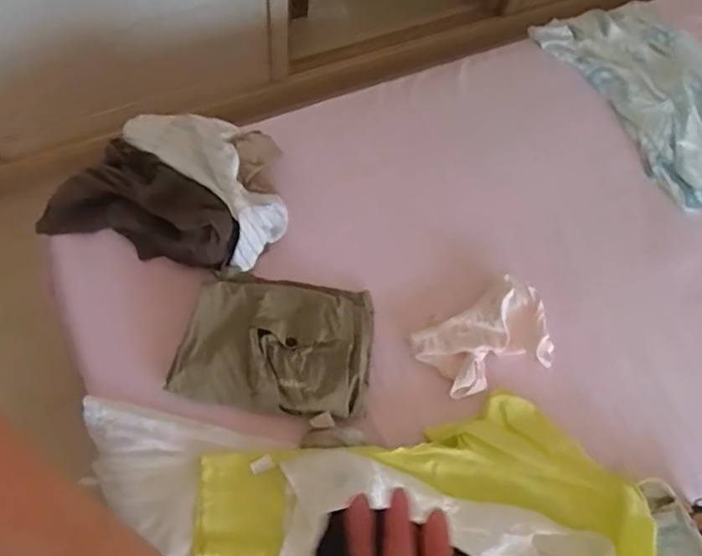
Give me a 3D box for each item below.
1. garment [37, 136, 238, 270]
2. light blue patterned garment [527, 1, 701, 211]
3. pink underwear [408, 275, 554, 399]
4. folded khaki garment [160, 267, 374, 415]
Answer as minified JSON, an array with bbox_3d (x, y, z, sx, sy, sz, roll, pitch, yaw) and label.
[{"bbox_3d":[-0.322,-0.116,1.018,0.345,0.097,0.187,16,63,20],"label":"garment"},{"bbox_3d":[0.658,-0.363,1.245,0.365,0.042,0.528,-24,67,-16],"label":"light blue patterned garment"},{"bbox_3d":[0.209,0.096,0.965,0.202,0.029,0.133,-31,68,-11],"label":"pink underwear"},{"bbox_3d":[-0.105,0.087,0.923,0.268,0.032,0.200,10,62,0],"label":"folded khaki garment"}]

